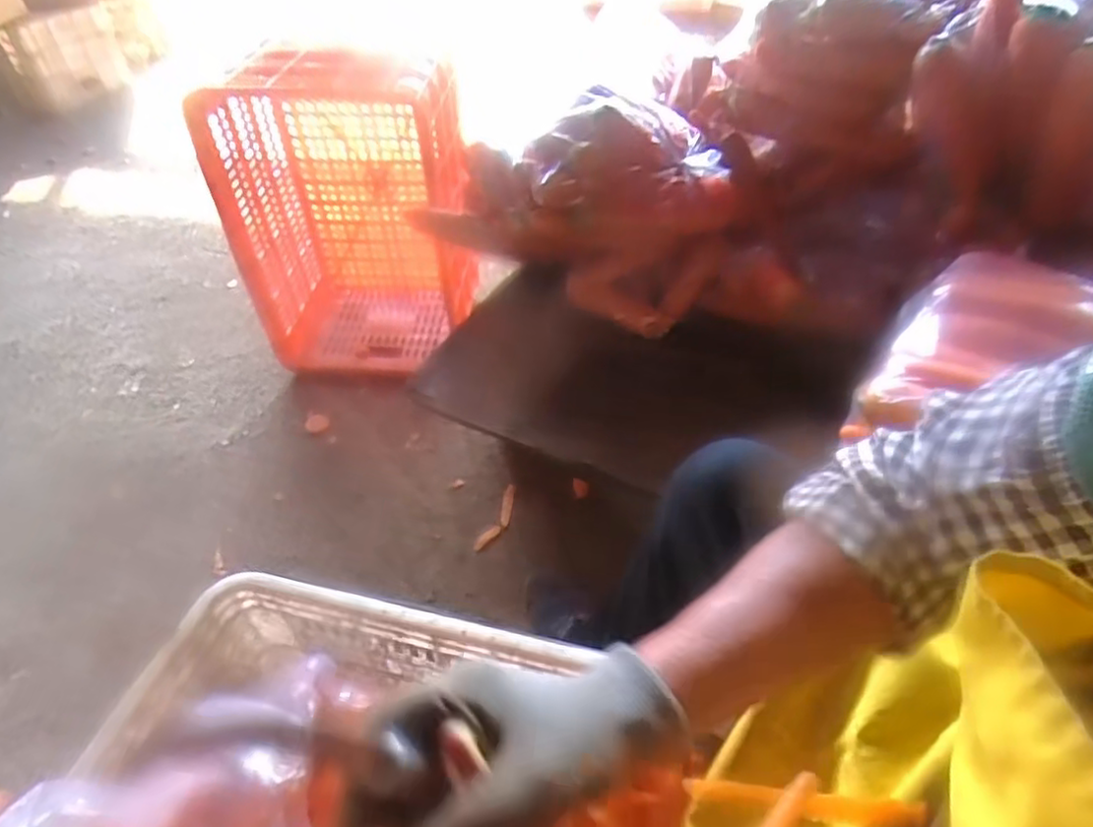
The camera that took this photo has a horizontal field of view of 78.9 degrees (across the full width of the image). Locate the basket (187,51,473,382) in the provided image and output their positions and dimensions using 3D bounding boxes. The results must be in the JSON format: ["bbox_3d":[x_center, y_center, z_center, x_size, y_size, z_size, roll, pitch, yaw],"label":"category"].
[{"bbox_3d":[-0.338,-0.337,1.168,0.390,0.511,0.263,-3,47,-4],"label":"basket"}]

